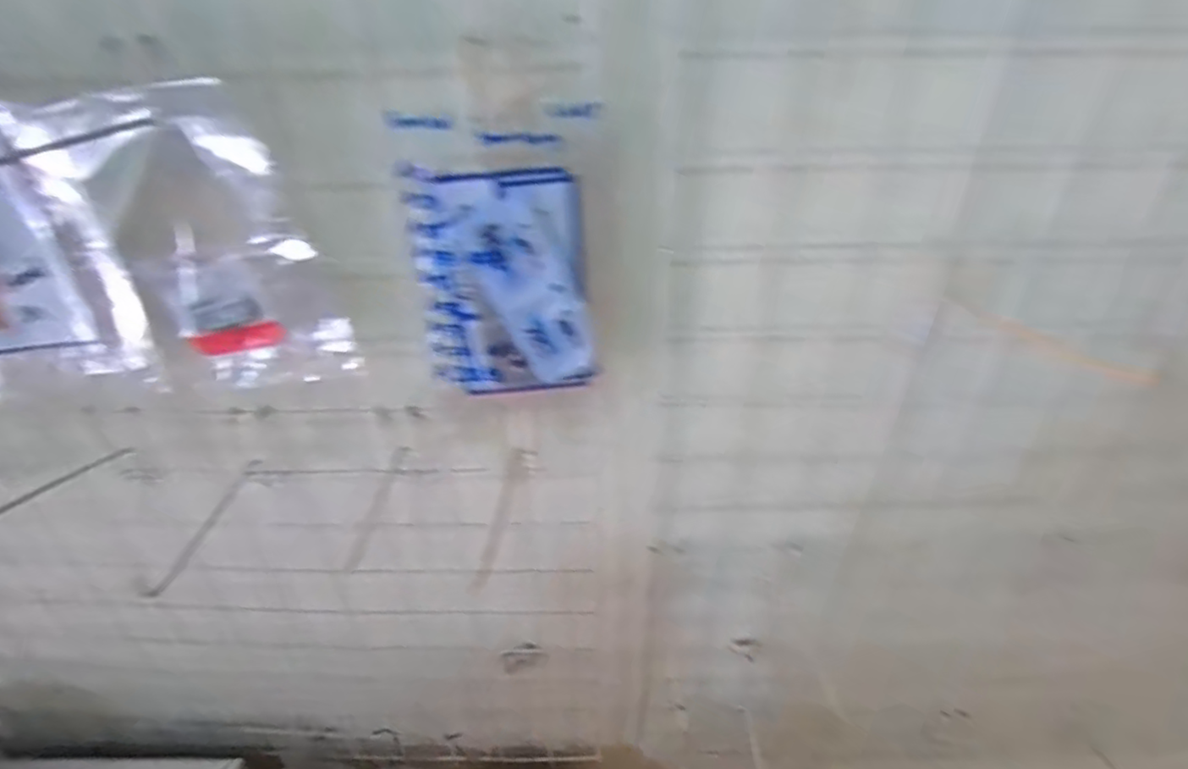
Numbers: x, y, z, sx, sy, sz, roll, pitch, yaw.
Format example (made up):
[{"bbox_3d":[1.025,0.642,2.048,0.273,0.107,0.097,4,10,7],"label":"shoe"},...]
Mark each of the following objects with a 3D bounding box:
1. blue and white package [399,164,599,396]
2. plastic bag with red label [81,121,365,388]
[{"bbox_3d":[-0.051,-0.054,0.380,0.096,0.138,0.014,-5,35,-5],"label":"blue and white package"},{"bbox_3d":[-0.219,-0.069,0.383,0.121,0.158,0.016,-2,35,-1],"label":"plastic bag with red label"}]

